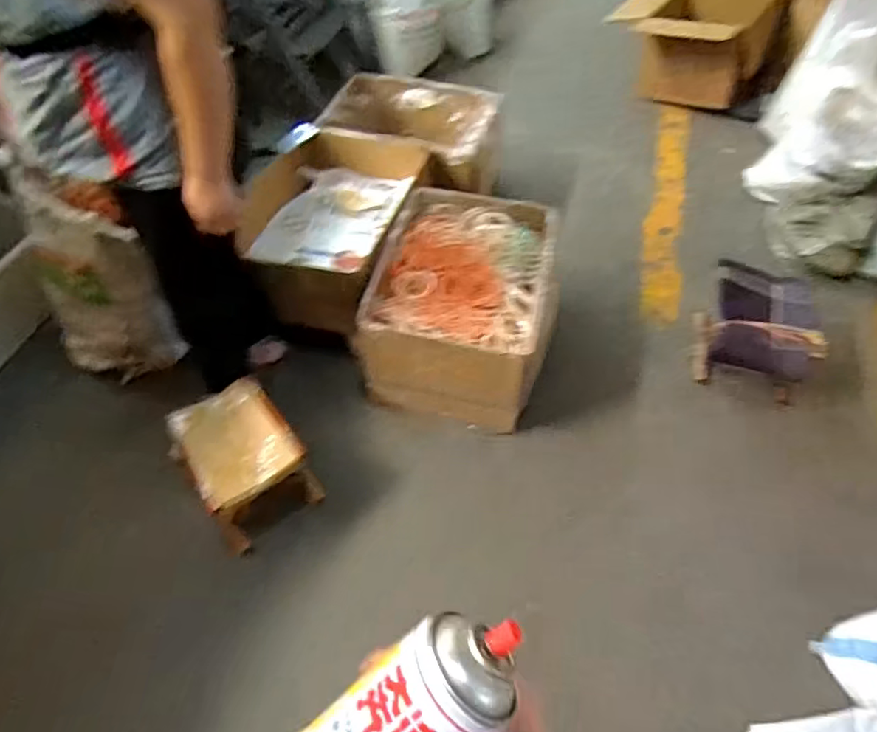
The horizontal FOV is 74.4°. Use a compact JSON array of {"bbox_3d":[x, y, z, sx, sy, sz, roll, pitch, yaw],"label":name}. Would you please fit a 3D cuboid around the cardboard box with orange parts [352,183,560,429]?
[{"bbox_3d":[0.070,-0.161,1.631,0.480,0.317,0.612,11,52,7],"label":"cardboard box with orange parts"}]

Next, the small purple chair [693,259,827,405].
[{"bbox_3d":[0.905,-0.103,1.631,0.264,0.222,0.320,10,52,7],"label":"small purple chair"}]

